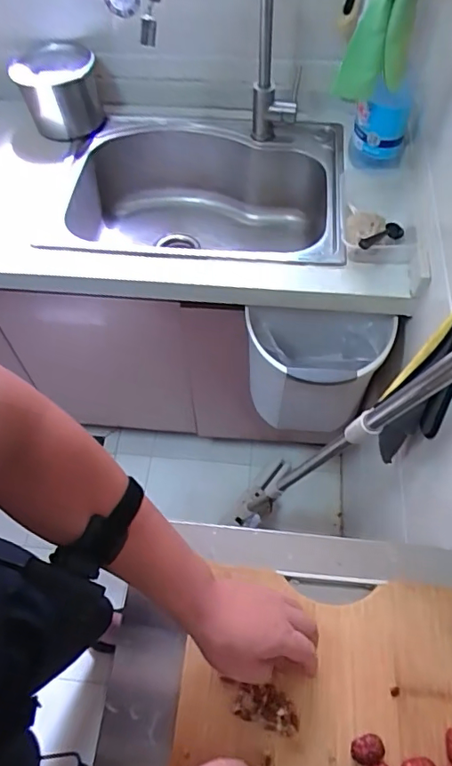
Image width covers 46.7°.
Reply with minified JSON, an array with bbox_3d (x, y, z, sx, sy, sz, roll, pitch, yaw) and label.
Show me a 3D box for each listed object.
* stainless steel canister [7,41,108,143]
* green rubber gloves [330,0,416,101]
[{"bbox_3d":[-0.354,-0.619,1.112,0.161,0.128,0.169,-16,59,-9],"label":"stainless steel canister"},{"bbox_3d":[0.202,-0.433,0.681,0.073,0.238,0.056,-5,90,-3],"label":"green rubber gloves"}]

